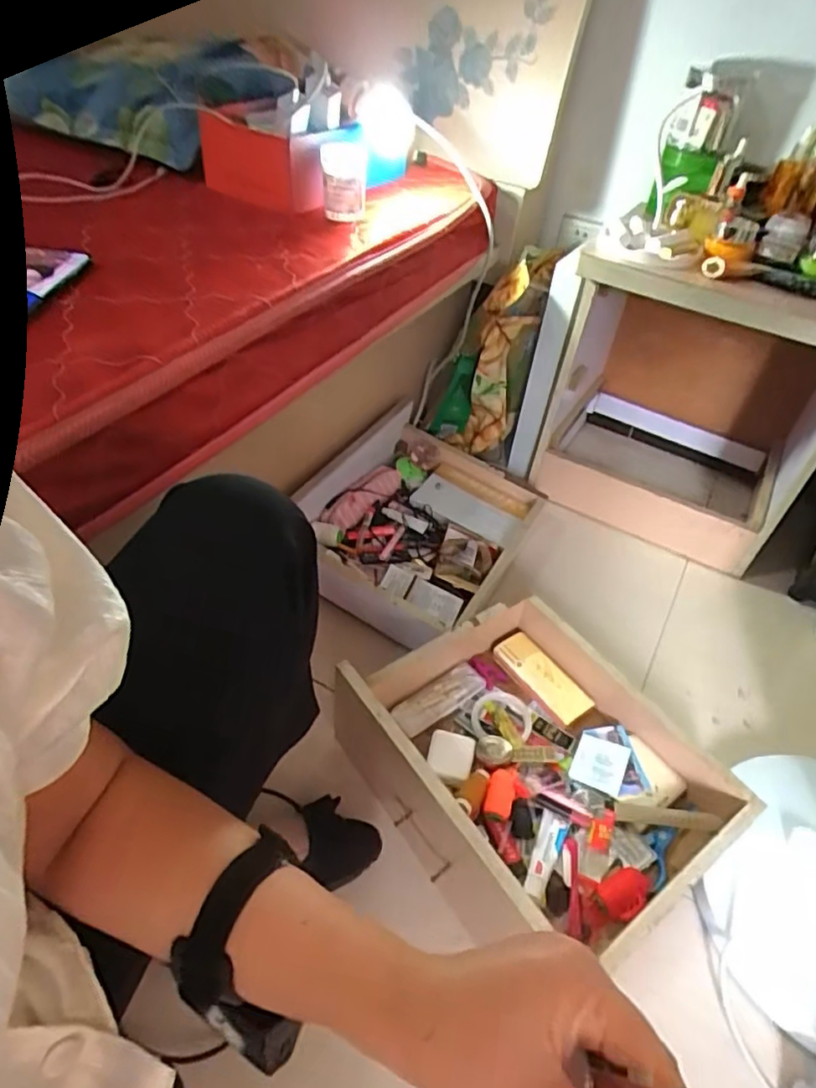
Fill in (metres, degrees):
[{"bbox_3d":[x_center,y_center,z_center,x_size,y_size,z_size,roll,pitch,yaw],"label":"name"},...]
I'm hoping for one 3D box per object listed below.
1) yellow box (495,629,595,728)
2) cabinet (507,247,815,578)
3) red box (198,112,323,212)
[{"bbox_3d":[0.179,0.179,0.844,0.061,0.018,0.143,-22,51,-27],"label":"yellow box"},{"bbox_3d":[0.477,-0.266,1.143,0.487,0.503,0.382,21,46,14],"label":"cabinet"},{"bbox_3d":[-0.201,-0.516,0.844,0.188,0.082,0.051,30,48,21],"label":"red box"}]

